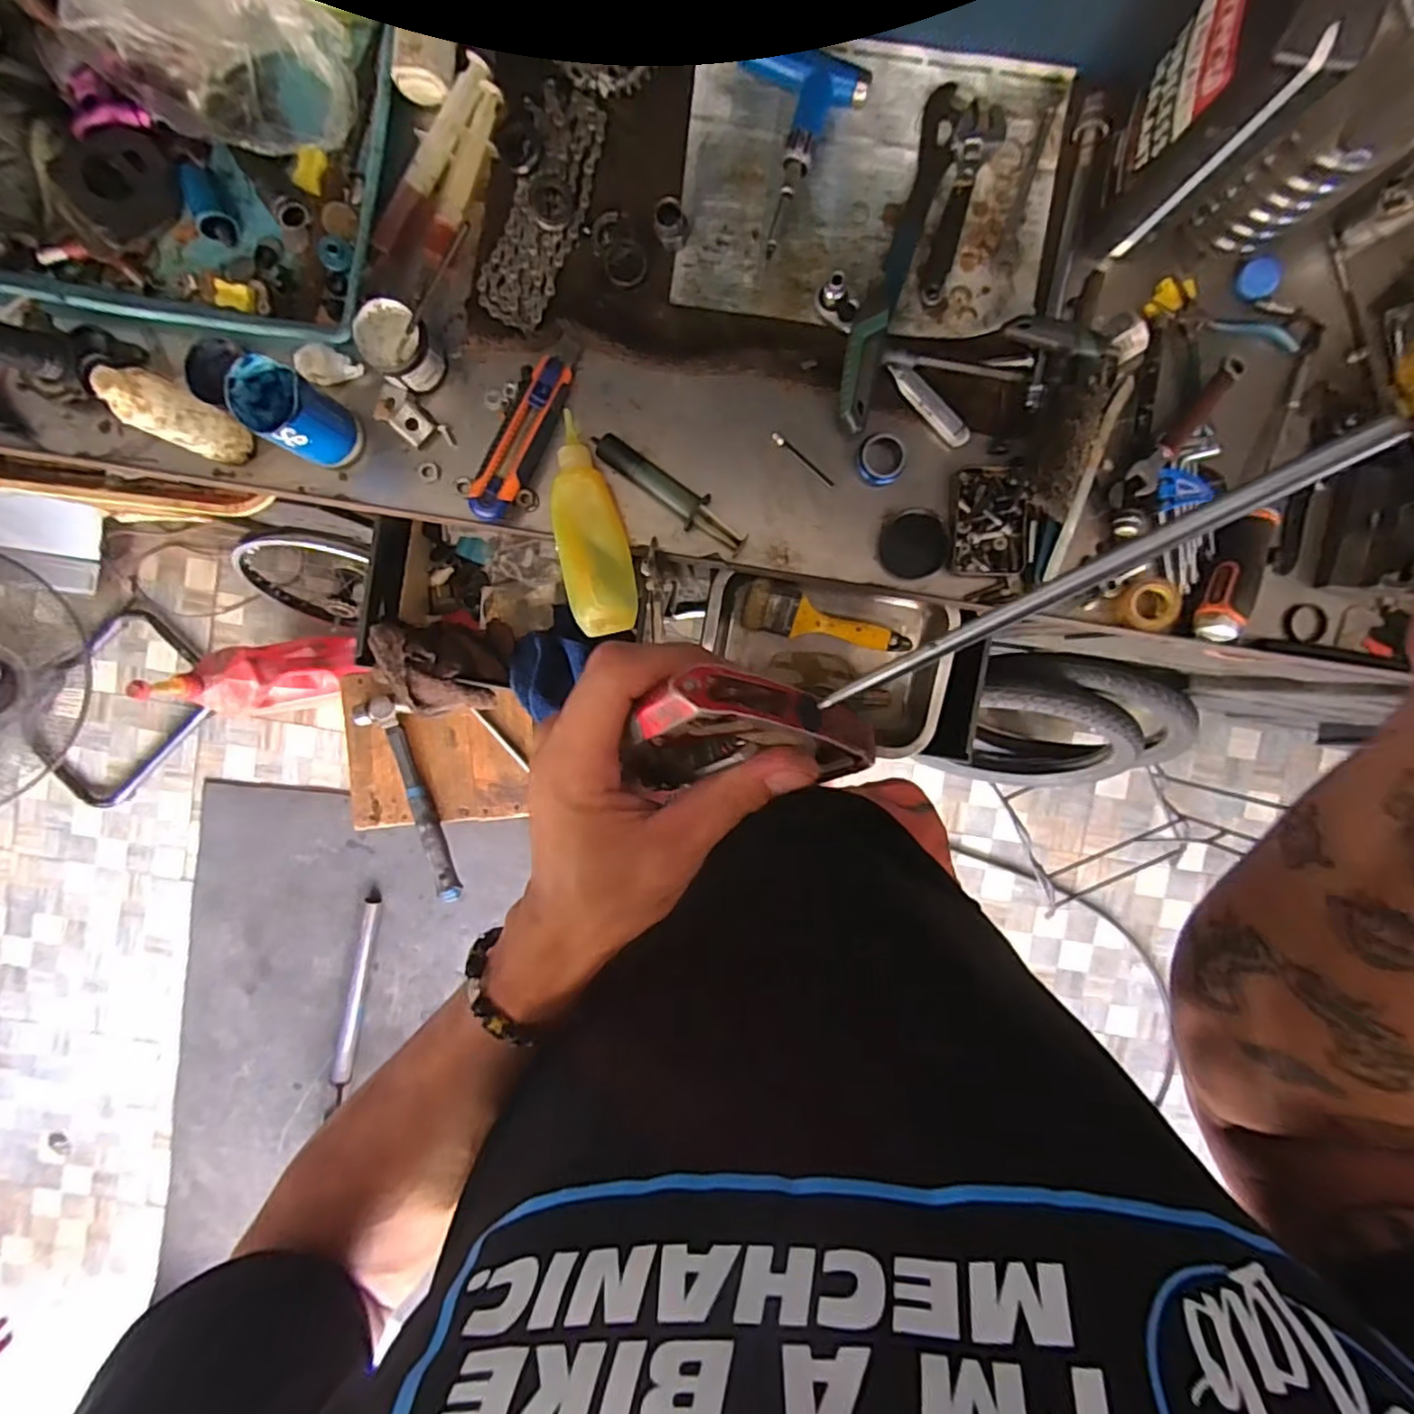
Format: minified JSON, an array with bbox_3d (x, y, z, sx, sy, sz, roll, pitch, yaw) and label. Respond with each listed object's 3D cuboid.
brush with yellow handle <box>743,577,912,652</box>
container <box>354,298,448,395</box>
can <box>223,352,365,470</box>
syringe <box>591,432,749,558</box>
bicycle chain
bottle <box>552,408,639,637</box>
[{"bbox_3d":[0.131,-0.093,0.695,0.182,0.016,0.052,12,94,0],"label":"brush with yellow handle"},{"bbox_3d":[-0.246,-0.288,0.513,0.059,0.044,0.055,0,96,1],"label":"container"},{"bbox_3d":[-0.320,-0.229,0.505,0.060,0.082,0.054,35,96,-3],"label":"can"},{"bbox_3d":[-0.029,-0.177,0.533,0.146,0.022,0.027,38,94,-2],"label":"syringe"},{"bbox_3d":[-0.133,-0.400,0.519,0.063,0.008,0.177,19,94,0],"label":"bicycle chain"},{"bbox_3d":[-0.098,-0.151,0.533,0.059,0.037,0.183,-12,96,2],"label":"bottle"}]

